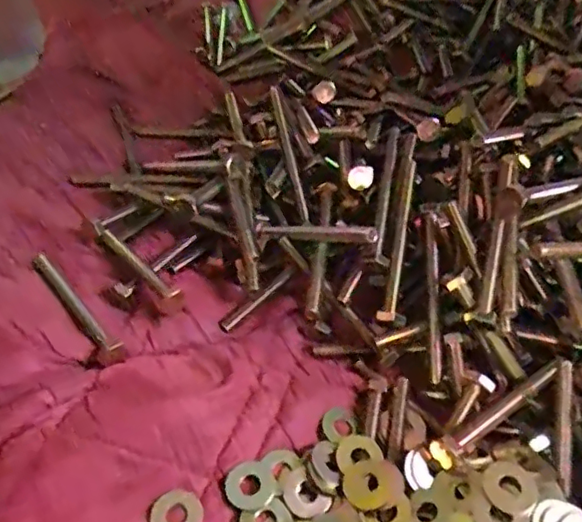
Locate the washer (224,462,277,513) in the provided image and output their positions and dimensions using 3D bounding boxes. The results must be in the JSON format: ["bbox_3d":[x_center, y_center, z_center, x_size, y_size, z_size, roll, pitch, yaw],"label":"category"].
[{"bbox_3d":[-0.020,0.112,0.287,0.024,0.004,0.023,-24,55,-24],"label":"washer"}]

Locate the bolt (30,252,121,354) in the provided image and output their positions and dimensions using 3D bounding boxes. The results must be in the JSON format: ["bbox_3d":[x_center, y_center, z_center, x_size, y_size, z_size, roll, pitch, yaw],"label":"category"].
[{"bbox_3d":[-0.130,0.025,0.345,0.010,0.013,0.095,-33,60,-30],"label":"bolt"}]

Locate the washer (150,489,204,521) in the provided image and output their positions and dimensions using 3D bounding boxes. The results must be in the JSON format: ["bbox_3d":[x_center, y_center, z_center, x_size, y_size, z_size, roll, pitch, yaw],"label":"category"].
[{"bbox_3d":[-0.054,0.122,0.275,0.024,0.004,0.022,5,59,-8],"label":"washer"}]

